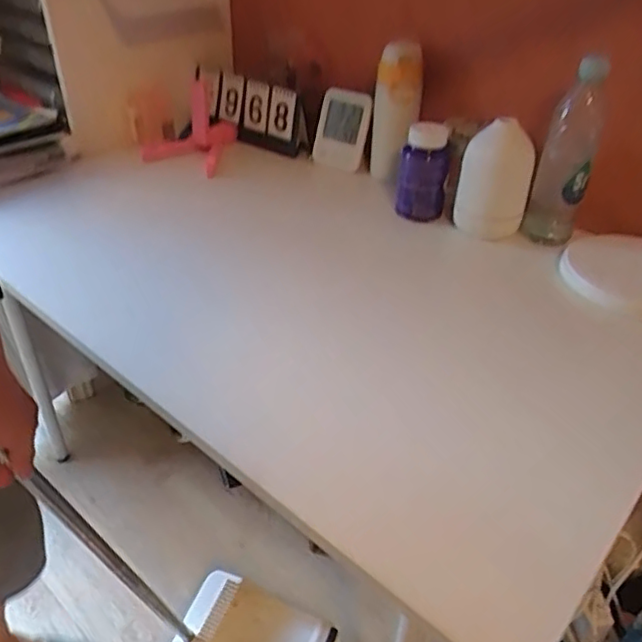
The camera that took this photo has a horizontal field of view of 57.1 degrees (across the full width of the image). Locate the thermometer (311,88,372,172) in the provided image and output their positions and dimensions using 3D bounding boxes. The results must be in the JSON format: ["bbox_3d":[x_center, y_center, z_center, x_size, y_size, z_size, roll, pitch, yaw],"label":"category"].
[{"bbox_3d":[0.032,-0.313,0.966,0.105,0.121,0.013,26,21,33],"label":"thermometer"}]

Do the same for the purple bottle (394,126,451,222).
[{"bbox_3d":[0.142,-0.207,0.826,0.065,0.113,0.074,4,36,5],"label":"purple bottle"}]

